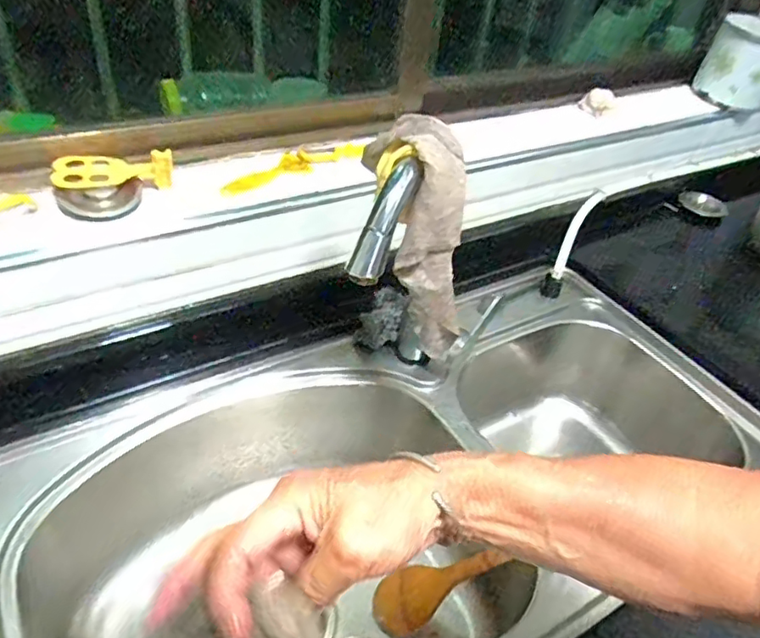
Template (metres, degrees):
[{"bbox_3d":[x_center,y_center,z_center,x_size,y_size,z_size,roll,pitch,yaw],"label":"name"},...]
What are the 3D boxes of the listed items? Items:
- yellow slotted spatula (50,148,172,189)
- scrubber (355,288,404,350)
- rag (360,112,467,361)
[{"bbox_3d":[-0.288,-0.161,0.653,0.120,0.034,0.056,-5,41,-14],"label":"yellow slotted spatula"},{"bbox_3d":[0.002,0.002,0.783,0.056,0.061,0.051,17,41,11],"label":"scrubber"},{"bbox_3d":[0.033,-0.080,0.573,0.110,0.211,0.094,7,40,0],"label":"rag"}]

